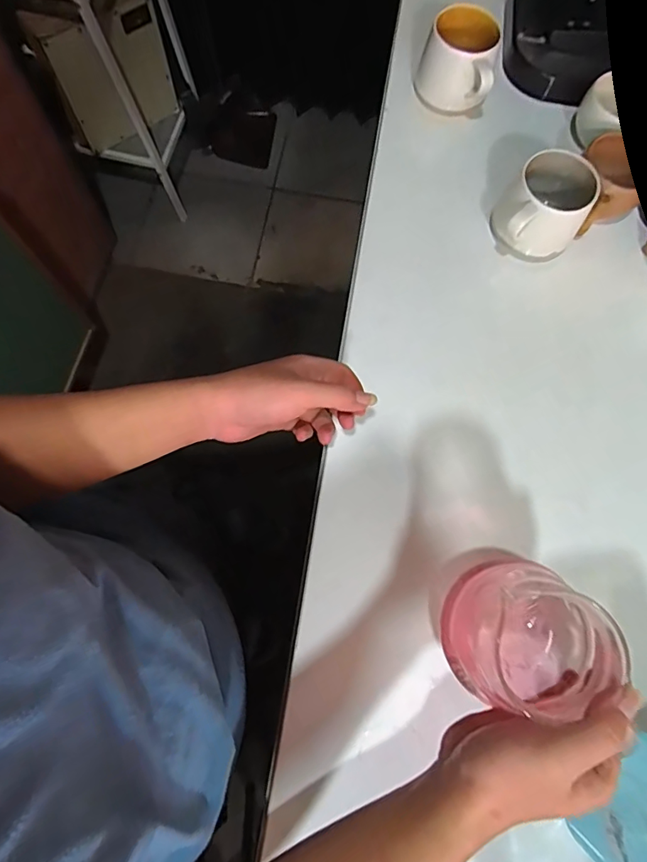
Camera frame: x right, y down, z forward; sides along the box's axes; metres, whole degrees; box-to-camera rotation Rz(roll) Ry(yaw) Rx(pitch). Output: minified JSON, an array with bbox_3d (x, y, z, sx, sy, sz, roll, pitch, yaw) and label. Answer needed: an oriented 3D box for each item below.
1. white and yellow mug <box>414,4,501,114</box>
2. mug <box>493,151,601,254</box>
[{"bbox_3d":[0.156,-0.428,0.568,0.084,0.081,0.088,12,74,0],"label":"white and yellow mug"},{"bbox_3d":[0.228,-0.231,0.510,0.087,0.071,0.102,34,75,7],"label":"mug"}]

